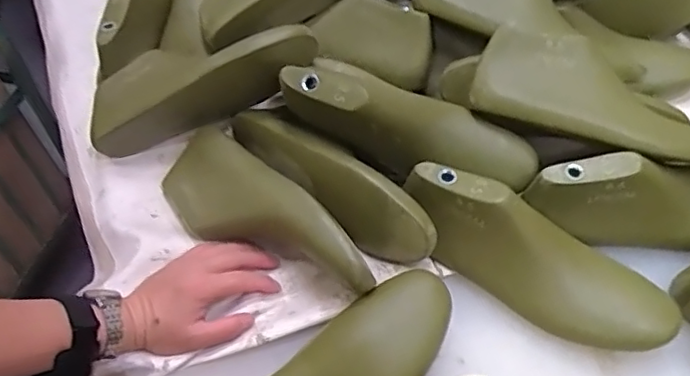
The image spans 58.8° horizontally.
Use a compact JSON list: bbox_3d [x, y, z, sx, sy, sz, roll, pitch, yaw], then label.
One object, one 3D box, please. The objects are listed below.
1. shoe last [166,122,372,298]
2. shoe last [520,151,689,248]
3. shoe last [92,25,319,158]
[{"bbox_3d":[-0.083,0.031,0.566,0.079,0.070,0.247,-39,61,-24],"label":"shoe last"},{"bbox_3d":[0.294,0.011,0.562,0.242,0.088,0.067,-7,53,-3],"label":"shoe last"},{"bbox_3d":[-0.144,-0.106,0.638,0.242,0.077,0.076,-18,51,15],"label":"shoe last"}]

